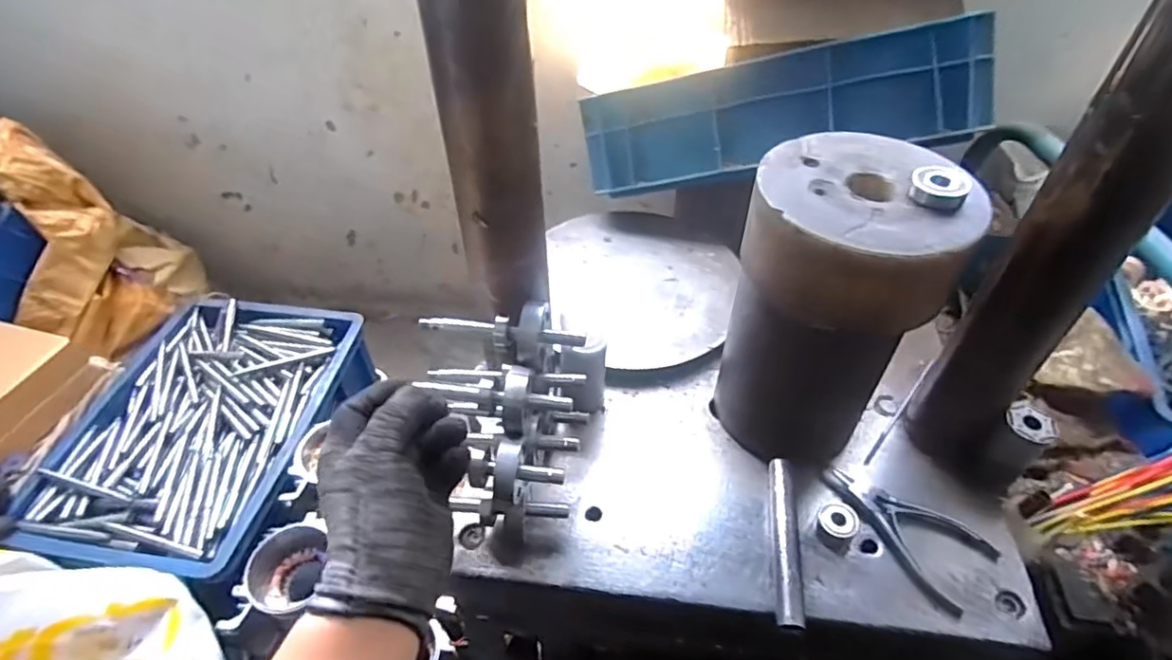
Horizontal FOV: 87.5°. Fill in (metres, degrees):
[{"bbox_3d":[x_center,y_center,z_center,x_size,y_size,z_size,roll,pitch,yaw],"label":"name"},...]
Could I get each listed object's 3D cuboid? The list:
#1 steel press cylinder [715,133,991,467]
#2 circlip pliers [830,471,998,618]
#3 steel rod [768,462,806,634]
[{"bbox_3d":[0.189,-0.005,0.494,0.142,0.254,0.143,17,48,17],"label":"steel press cylinder"},{"bbox_3d":[0.258,0.161,0.502,0.131,0.012,0.074,34,55,30],"label":"circlip pliers"},{"bbox_3d":[0.158,0.166,0.487,0.019,0.016,0.136,6,46,7],"label":"steel rod"}]

